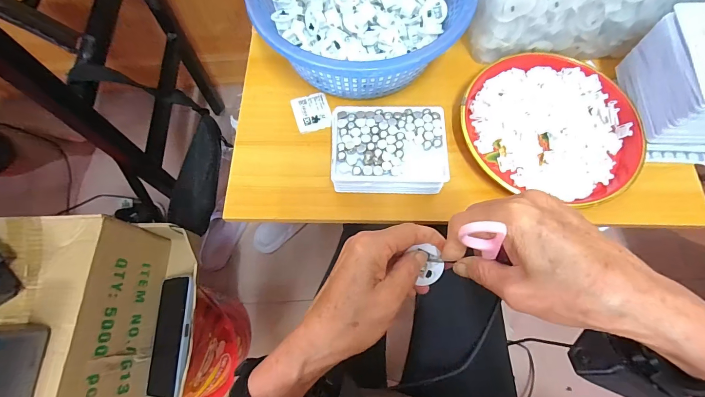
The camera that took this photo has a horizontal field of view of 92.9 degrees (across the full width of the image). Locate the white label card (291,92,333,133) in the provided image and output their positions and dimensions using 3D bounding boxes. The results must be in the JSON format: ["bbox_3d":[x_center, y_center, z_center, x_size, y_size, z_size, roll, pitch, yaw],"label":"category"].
[{"bbox_3d":[-0.056,-0.120,0.465,0.049,0.004,0.059,-16,70,-6],"label":"white label card"}]

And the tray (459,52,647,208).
[{"bbox_3d":[0.255,-0.097,0.434,0.219,0.023,0.193,20,73,9],"label":"tray"}]

